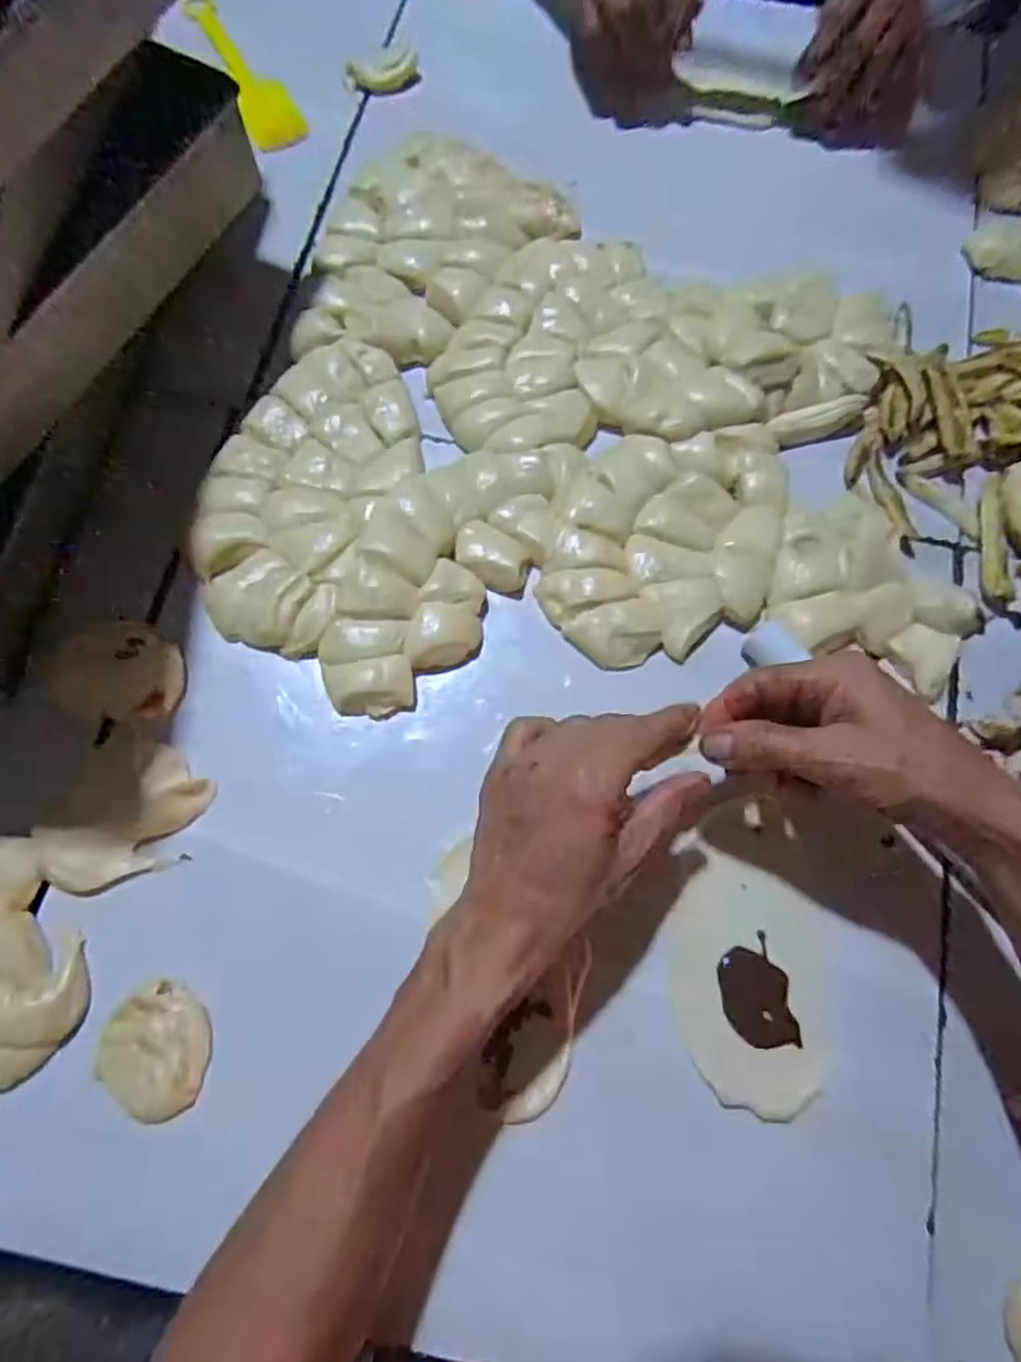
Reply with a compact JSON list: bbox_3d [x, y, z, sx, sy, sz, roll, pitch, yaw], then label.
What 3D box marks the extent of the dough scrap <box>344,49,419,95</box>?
[{"bbox_3d":[-0.105,-0.499,0.580,0.061,0.015,0.022,-11,73,-5],"label":"dough scrap"}]

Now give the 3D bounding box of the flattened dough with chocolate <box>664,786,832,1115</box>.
[{"bbox_3d":[0.133,0.151,0.397,0.083,0.007,0.161,-2,73,-3],"label":"flattened dough with chocolate"}]

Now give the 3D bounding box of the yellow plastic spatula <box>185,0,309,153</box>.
[{"bbox_3d":[-0.220,-0.505,0.582,0.045,0.010,0.189,-26,77,-9],"label":"yellow plastic spatula"}]

